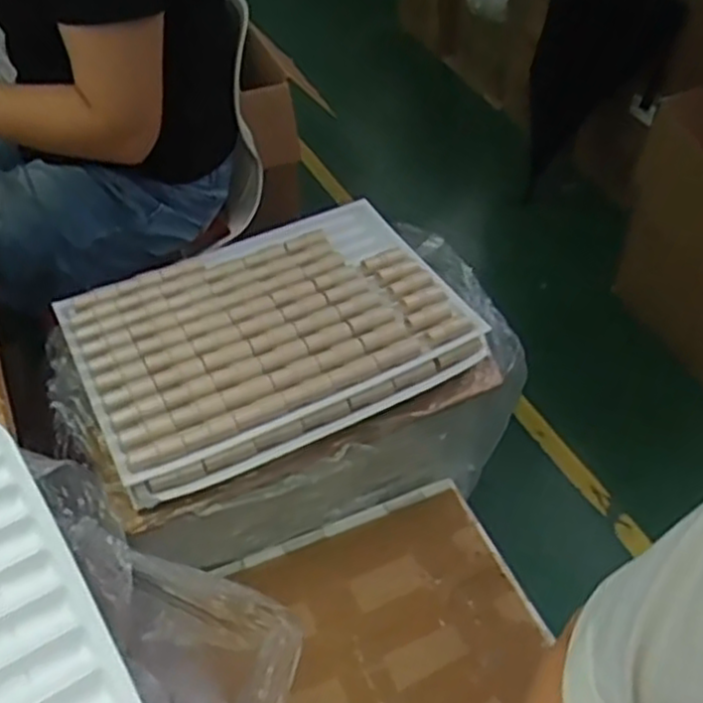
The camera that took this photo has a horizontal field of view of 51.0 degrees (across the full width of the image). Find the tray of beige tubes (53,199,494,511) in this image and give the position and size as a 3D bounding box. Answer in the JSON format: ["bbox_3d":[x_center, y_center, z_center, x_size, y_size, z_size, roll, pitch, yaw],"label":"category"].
[{"bbox_3d":[-0.104,-0.034,0.919,0.448,0.061,0.336,-23,49,-19],"label":"tray of beige tubes"}]

